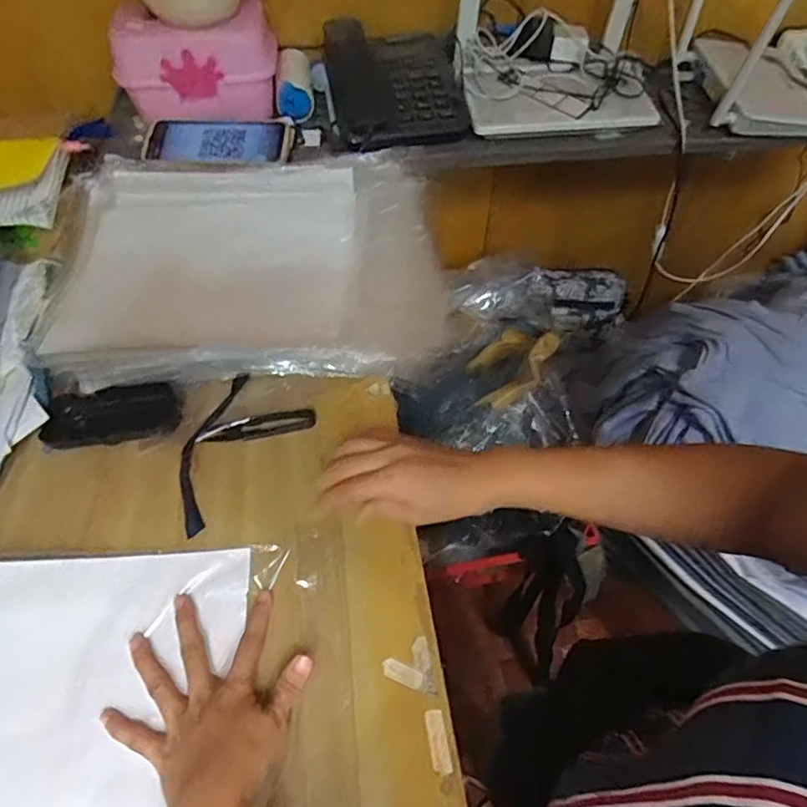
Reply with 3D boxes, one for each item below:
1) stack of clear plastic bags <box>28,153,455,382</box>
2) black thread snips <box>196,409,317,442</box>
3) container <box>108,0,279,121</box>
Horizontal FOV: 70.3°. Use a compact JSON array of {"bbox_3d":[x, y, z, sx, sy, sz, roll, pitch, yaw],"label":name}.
[{"bbox_3d":[-0.157,-0.148,0.560,0.395,0.072,0.272,0,54,0],"label":"stack of clear plastic bags"},{"bbox_3d":[-0.131,0.020,0.519,0.101,0.004,0.023,-9,54,-7],"label":"black thread snips"},{"bbox_3d":[-0.237,-0.395,0.665,0.178,0.099,0.085,-9,54,-7],"label":"container"}]

